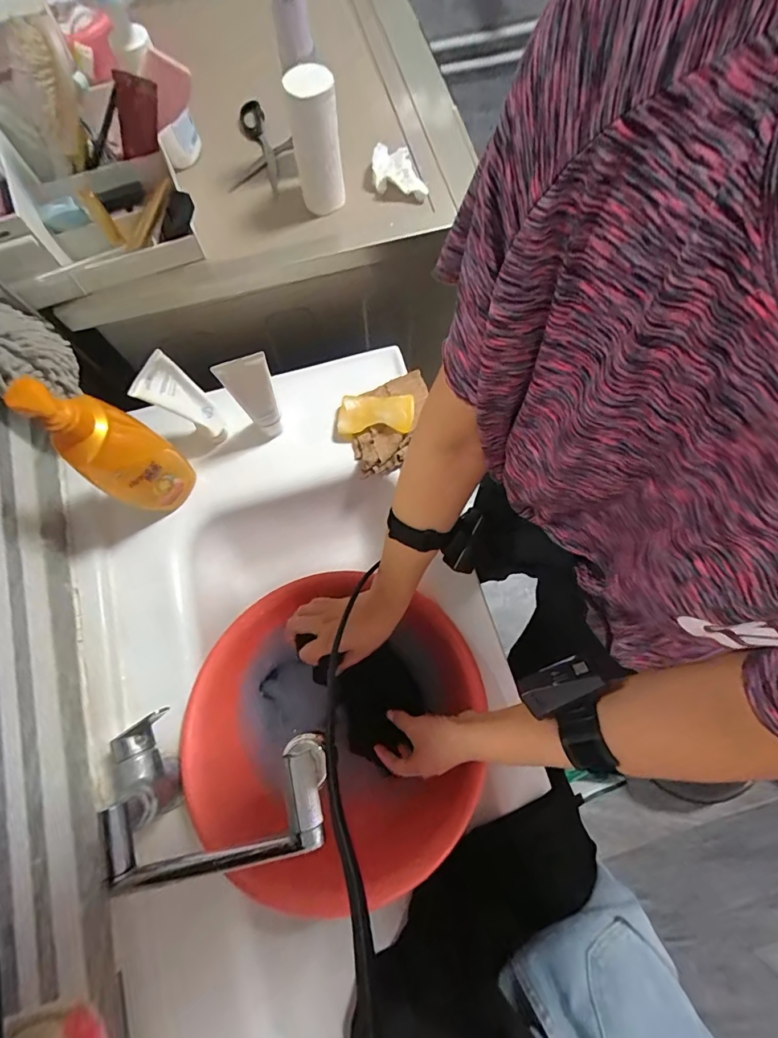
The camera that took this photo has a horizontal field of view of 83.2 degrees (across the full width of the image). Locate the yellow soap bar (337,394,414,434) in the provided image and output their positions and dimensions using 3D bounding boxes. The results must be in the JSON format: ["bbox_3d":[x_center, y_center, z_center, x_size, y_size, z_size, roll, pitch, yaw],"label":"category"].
[{"bbox_3d":[-0.018,-0.148,0.607,0.103,0.022,0.054,2,75,1],"label":"yellow soap bar"}]

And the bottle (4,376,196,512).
[{"bbox_3d":[-0.294,-0.072,0.475,0.041,0.239,0.082,27,77,7],"label":"bottle"}]

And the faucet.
[{"bbox_3d":[-0.168,0.239,0.409,0.220,0.126,0.124,-14,75,-3],"label":"faucet"}]

